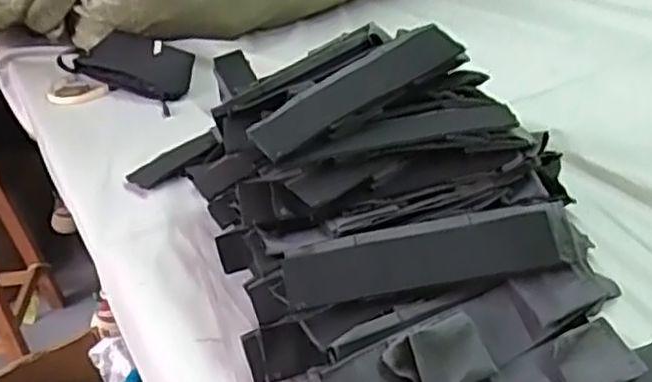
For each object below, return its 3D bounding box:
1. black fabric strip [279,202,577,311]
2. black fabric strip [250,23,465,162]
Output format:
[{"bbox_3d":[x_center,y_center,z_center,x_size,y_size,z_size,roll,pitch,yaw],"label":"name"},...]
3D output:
[{"bbox_3d":[0.069,0.046,0.506,0.199,0.020,0.046,-12,67,9],"label":"black fabric strip"},{"bbox_3d":[0.026,-0.081,0.578,0.186,0.020,0.046,-31,39,-16],"label":"black fabric strip"}]

